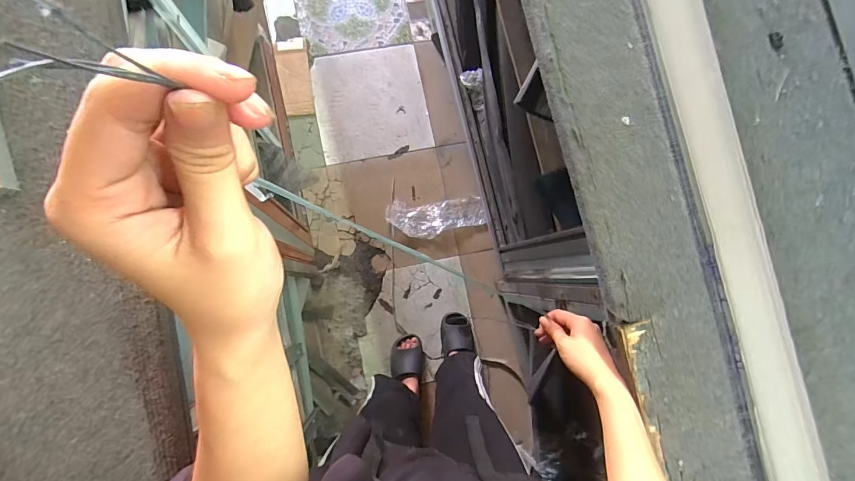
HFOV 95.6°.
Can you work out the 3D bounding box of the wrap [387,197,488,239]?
[{"bbox_3d":[0.034,-0.082,1.400,0.350,0.020,0.140,-3,84,-5],"label":"wrap"}]

